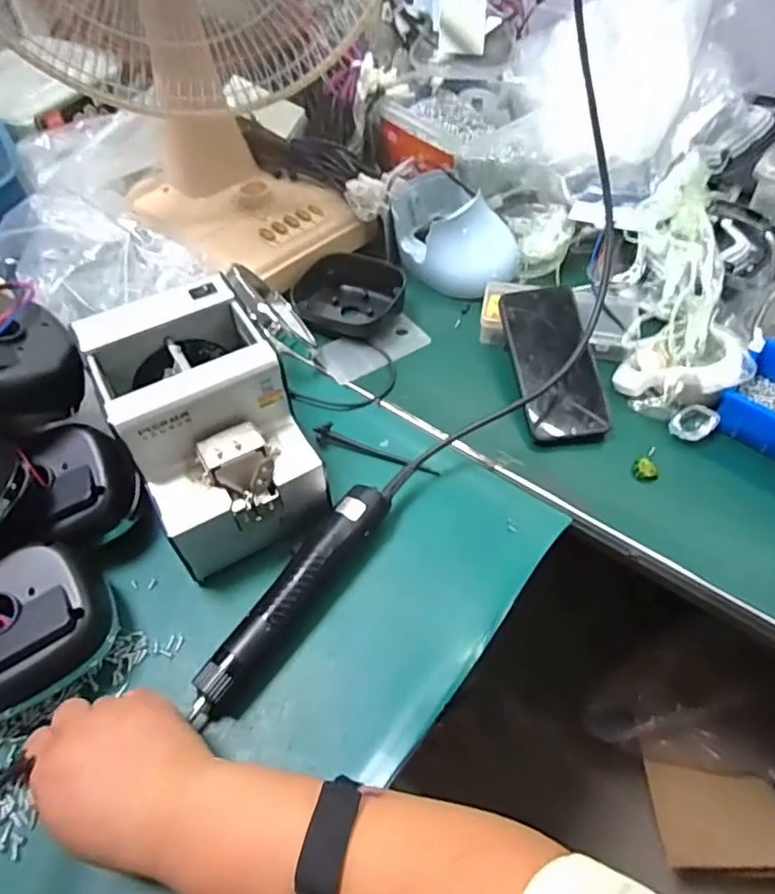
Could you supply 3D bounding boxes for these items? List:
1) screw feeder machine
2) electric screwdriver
[{"bbox_3d":[-0.144,-0.019,0.473,0.127,0.130,0.179,-25,56,-15],"label":"screw feeder machine"},{"bbox_3d":[-0.073,0.113,0.454,0.039,0.041,0.204,30,60,22],"label":"electric screwdriver"}]

